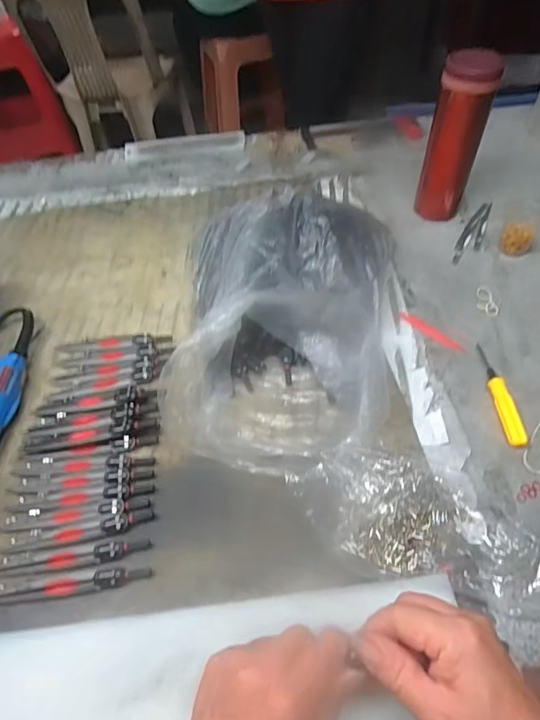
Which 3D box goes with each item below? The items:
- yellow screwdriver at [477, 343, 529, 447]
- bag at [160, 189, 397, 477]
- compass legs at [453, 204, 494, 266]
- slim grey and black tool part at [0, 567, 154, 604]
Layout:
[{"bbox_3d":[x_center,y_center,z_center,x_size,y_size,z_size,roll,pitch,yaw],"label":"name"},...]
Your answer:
[{"bbox_3d":[0.222,0.029,0.449,0.016,0.014,0.118,-3,55,3],"label":"yellow screwdriver"},{"bbox_3d":[0.023,-0.040,0.467,0.224,0.100,0.304,1,55,5],"label":"bag"},{"bbox_3d":[0.266,-0.166,0.605,0.028,0.006,0.127,22,59,19],"label":"compass legs"},{"bbox_3d":[-0.156,0.174,0.359,0.124,0.004,0.015,-9,55,-2],"label":"slim grey and black tool part"}]

